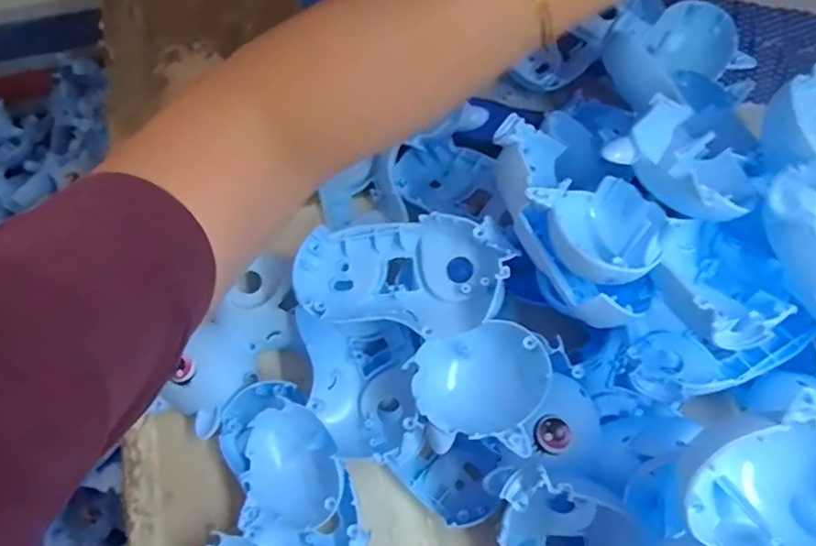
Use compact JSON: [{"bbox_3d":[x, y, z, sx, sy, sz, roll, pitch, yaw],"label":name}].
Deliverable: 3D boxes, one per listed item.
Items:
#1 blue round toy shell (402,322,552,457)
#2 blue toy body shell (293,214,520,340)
[{"bbox_3d":[0.040,0.057,0.323,0.073,0.026,0.064,14,75,5],"label":"blue round toy shell"},{"bbox_3d":[-0.005,-0.001,0.346,0.122,0.039,0.070,10,75,4],"label":"blue toy body shell"}]

